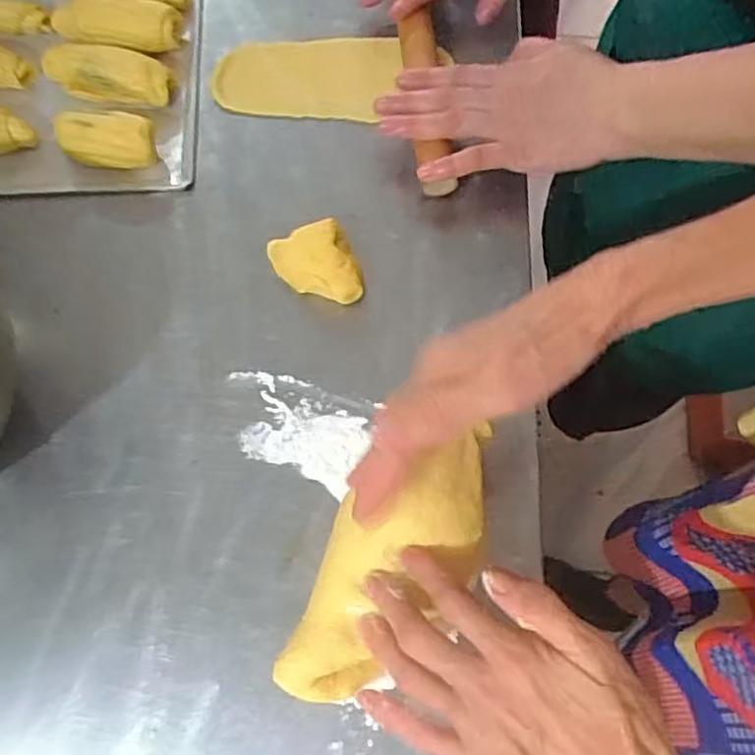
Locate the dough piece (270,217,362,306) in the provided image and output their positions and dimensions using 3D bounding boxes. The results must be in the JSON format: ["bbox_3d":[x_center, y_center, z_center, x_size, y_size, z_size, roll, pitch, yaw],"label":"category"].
[{"bbox_3d":[-0.043,-0.076,0.473,0.052,0.033,0.056,-20,72,-6],"label":"dough piece"}]

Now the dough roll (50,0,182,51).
[{"bbox_3d":[-0.205,-0.279,0.536,0.100,0.025,0.041,8,68,0],"label":"dough roll"}]

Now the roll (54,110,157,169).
[{"bbox_3d":[-0.196,-0.173,0.495,0.065,0.034,0.031,1,72,1],"label":"roll"}]

